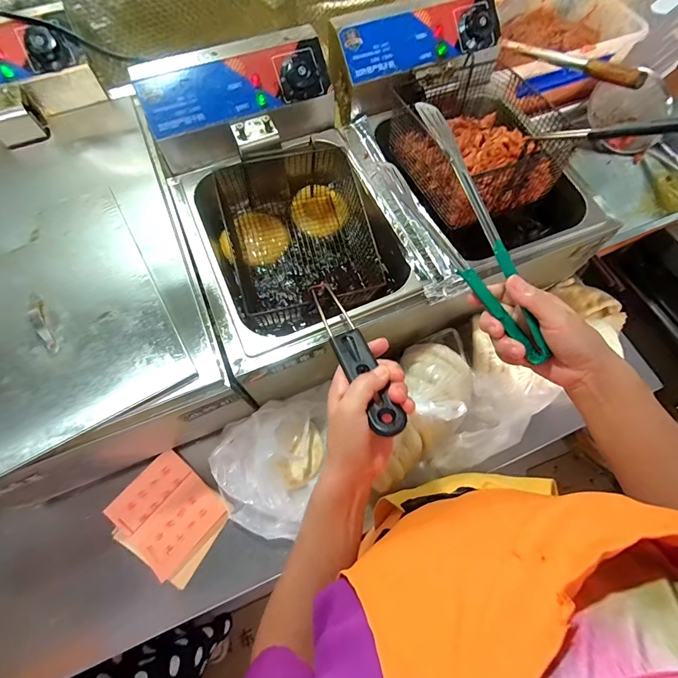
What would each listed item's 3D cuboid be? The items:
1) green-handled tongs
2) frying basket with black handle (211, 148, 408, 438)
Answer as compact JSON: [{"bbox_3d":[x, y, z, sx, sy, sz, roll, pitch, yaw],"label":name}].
[{"bbox_3d":[0.139,-0.107,0.400,0.046,0.093,0.278,-26,79,-9],"label":"green-handled tongs"},{"bbox_3d":[-0.040,-0.069,0.484,0.188,0.176,0.418,-14,69,-5],"label":"frying basket with black handle"}]

